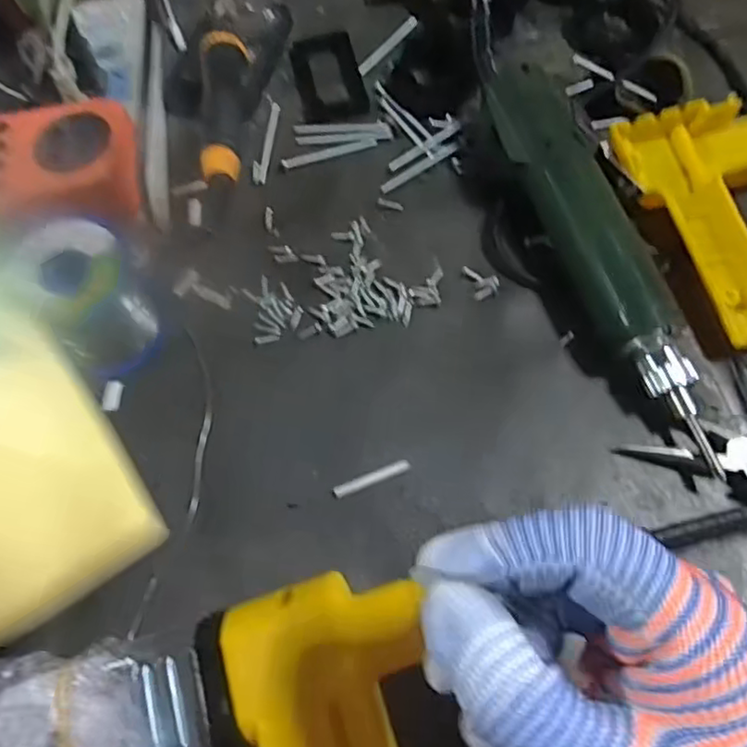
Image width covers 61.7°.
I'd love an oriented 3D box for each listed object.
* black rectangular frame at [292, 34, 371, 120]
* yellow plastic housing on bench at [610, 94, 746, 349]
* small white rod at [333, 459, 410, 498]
[{"bbox_3d":[-0.031,-0.208,0.436,0.045,0.004,0.082,-11,66,-2],"label":"black rectangular frame"},{"bbox_3d":[0.218,-0.096,0.357,0.113,0.033,0.153,-17,67,-5],"label":"yellow plastic housing on bench"},{"bbox_3d":[-0.001,0.054,0.320,0.041,0.004,0.007,-22,67,-7],"label":"small white rod"}]

